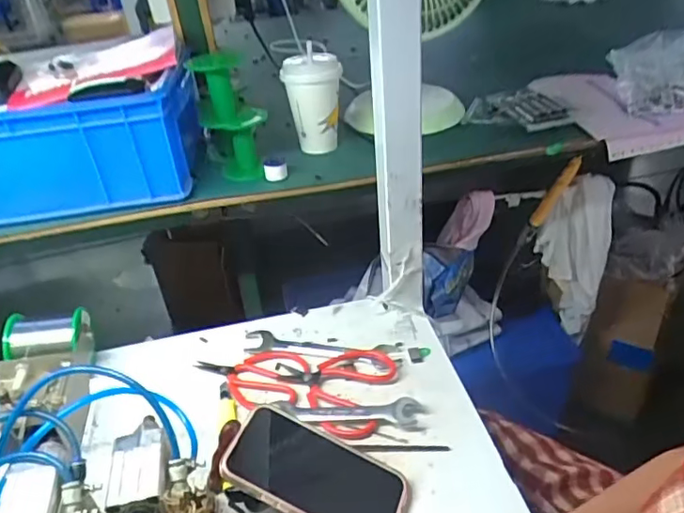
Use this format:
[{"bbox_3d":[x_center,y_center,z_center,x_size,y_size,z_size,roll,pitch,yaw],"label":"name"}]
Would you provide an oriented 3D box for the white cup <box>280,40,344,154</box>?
[{"bbox_3d":[-0.038,-0.206,0.746,0.069,0.131,0.080,0,35,8],"label":"white cup"}]

